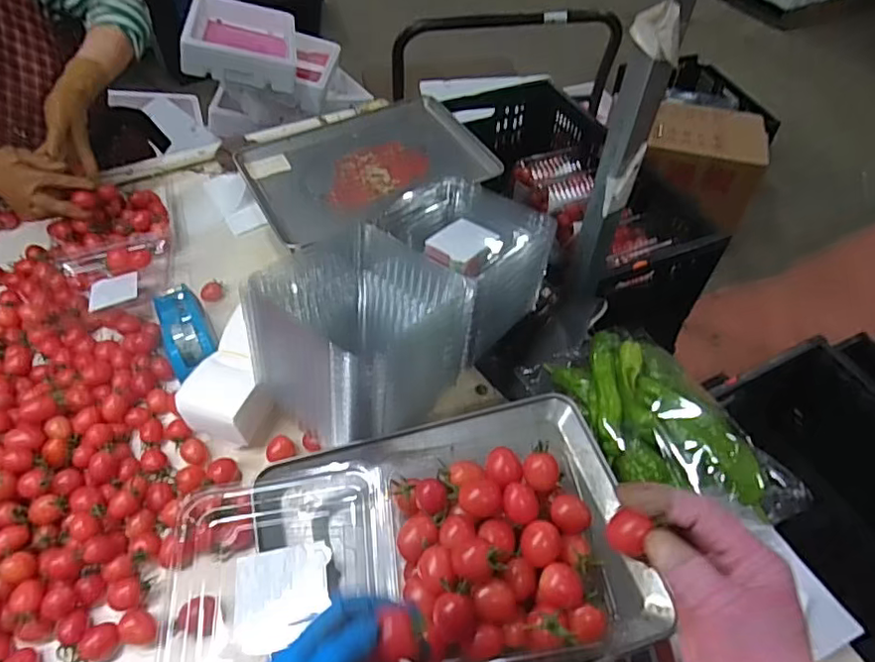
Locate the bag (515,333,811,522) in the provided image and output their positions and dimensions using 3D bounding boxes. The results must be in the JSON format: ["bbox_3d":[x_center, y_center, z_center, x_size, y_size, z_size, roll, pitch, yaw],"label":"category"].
[{"bbox_3d":[0.246,0.095,0.638,0.181,0.072,0.278,-21,53,-17],"label":"bag"}]

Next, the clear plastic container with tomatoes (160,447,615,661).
[{"bbox_3d":[-0.047,0.187,0.473,0.341,0.065,0.178,-7,49,8],"label":"clear plastic container with tomatoes"}]

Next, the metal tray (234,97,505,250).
[{"bbox_3d":[-0.104,-0.248,0.849,0.329,0.025,0.240,-23,54,-18],"label":"metal tray"}]

